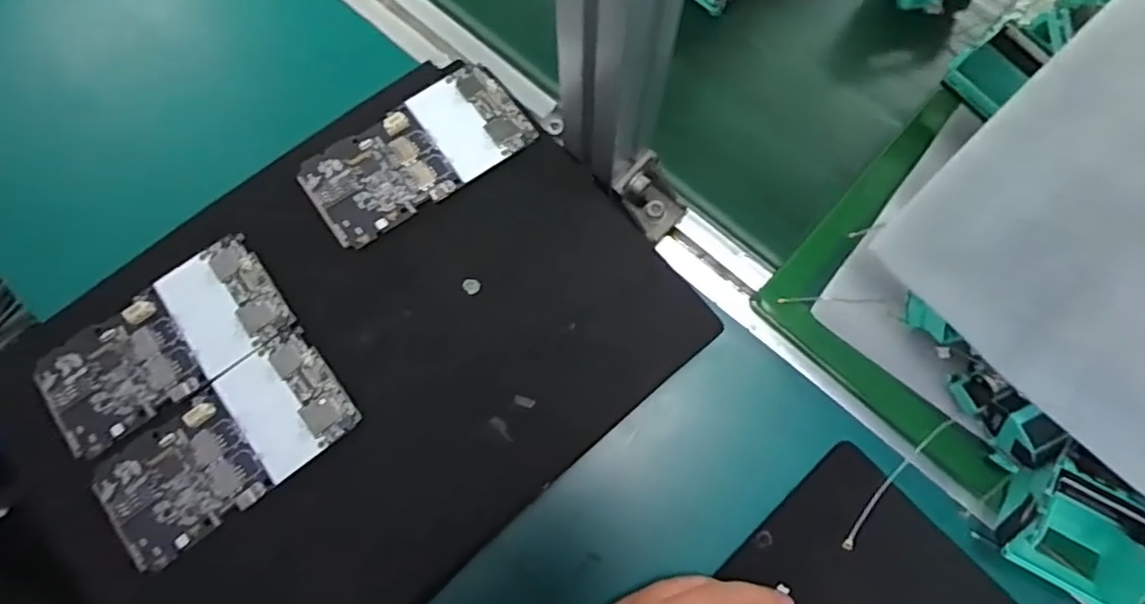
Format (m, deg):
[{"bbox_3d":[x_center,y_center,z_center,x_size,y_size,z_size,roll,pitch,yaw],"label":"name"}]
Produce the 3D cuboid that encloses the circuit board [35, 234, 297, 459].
[{"bbox_3d":[-0.223,0.022,0.359,0.128,0.005,0.065,-36,78,-8],"label":"circuit board"}]

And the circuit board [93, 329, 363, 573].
[{"bbox_3d":[-0.183,0.077,0.347,0.130,0.006,0.063,-37,78,-8],"label":"circuit board"}]

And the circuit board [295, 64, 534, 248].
[{"bbox_3d":[-0.092,-0.090,0.391,0.131,0.009,0.065,-36,78,-8],"label":"circuit board"}]

